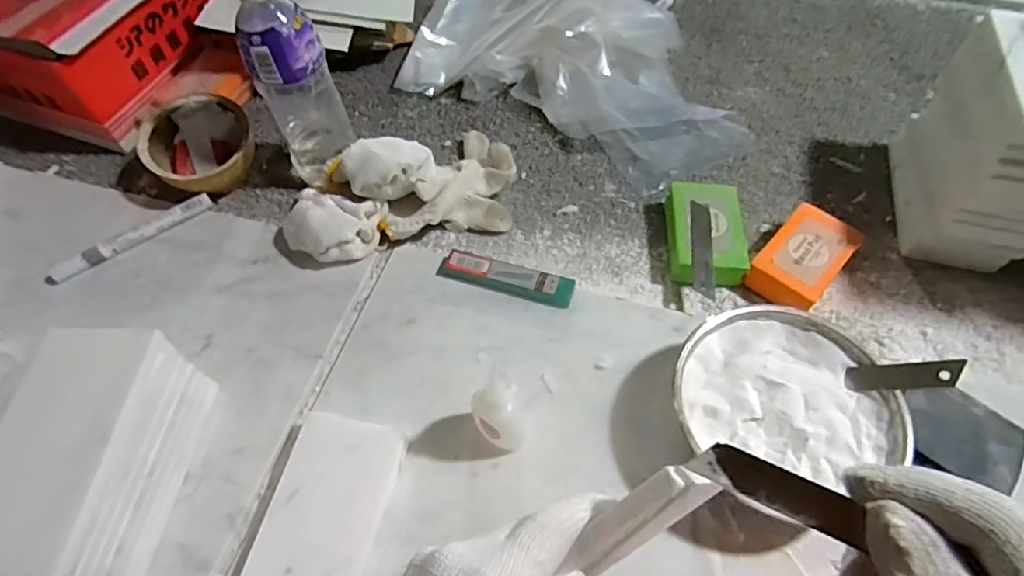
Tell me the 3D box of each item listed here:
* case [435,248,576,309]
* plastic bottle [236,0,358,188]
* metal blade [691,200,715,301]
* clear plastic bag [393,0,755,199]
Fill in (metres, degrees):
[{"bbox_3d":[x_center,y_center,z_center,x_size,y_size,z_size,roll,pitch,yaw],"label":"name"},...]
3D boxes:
[{"bbox_3d":[-0.006,-0.008,0.483,0.117,0.015,0.028,18,60,11],"label":"case"},{"bbox_3d":[-0.186,-0.174,0.486,0.064,0.200,0.063,-22,60,-13],"label":"plastic bottle"},{"bbox_3d":[0.162,-0.034,0.478,0.018,0.006,0.097,7,57,4],"label":"metal blade"},{"bbox_3d":[0.087,-0.290,0.626,0.407,0.091,0.299,27,62,16],"label":"clear plastic bag"}]

